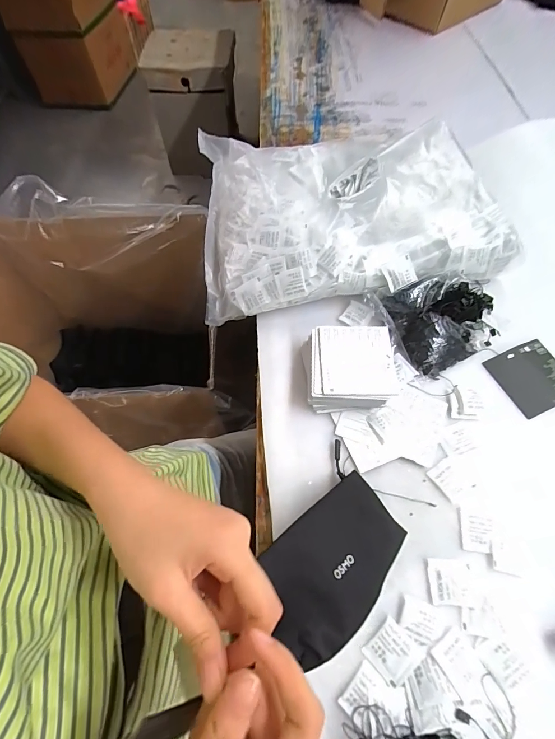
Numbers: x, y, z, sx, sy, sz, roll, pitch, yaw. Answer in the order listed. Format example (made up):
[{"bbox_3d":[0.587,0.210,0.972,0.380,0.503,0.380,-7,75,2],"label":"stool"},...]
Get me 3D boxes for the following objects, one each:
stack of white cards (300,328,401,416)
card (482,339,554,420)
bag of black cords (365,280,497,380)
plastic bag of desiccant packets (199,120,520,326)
[{"bbox_3d":[0.091,-0.004,0.448,0.111,0.037,0.108,-2,61,-2],"label":"stack of white cards"},{"bbox_3d":[0.344,0.008,0.465,0.100,0.004,0.089,-20,63,-12],"label":"card"},{"bbox_3d":[0.221,-0.081,0.484,0.143,0.053,0.144,-28,65,-15],"label":"bag of black cords"},{"bbox_3d":[0.103,-0.259,0.554,0.441,0.075,0.341,-5,61,-3],"label":"plastic bag of desiccant packets"}]

